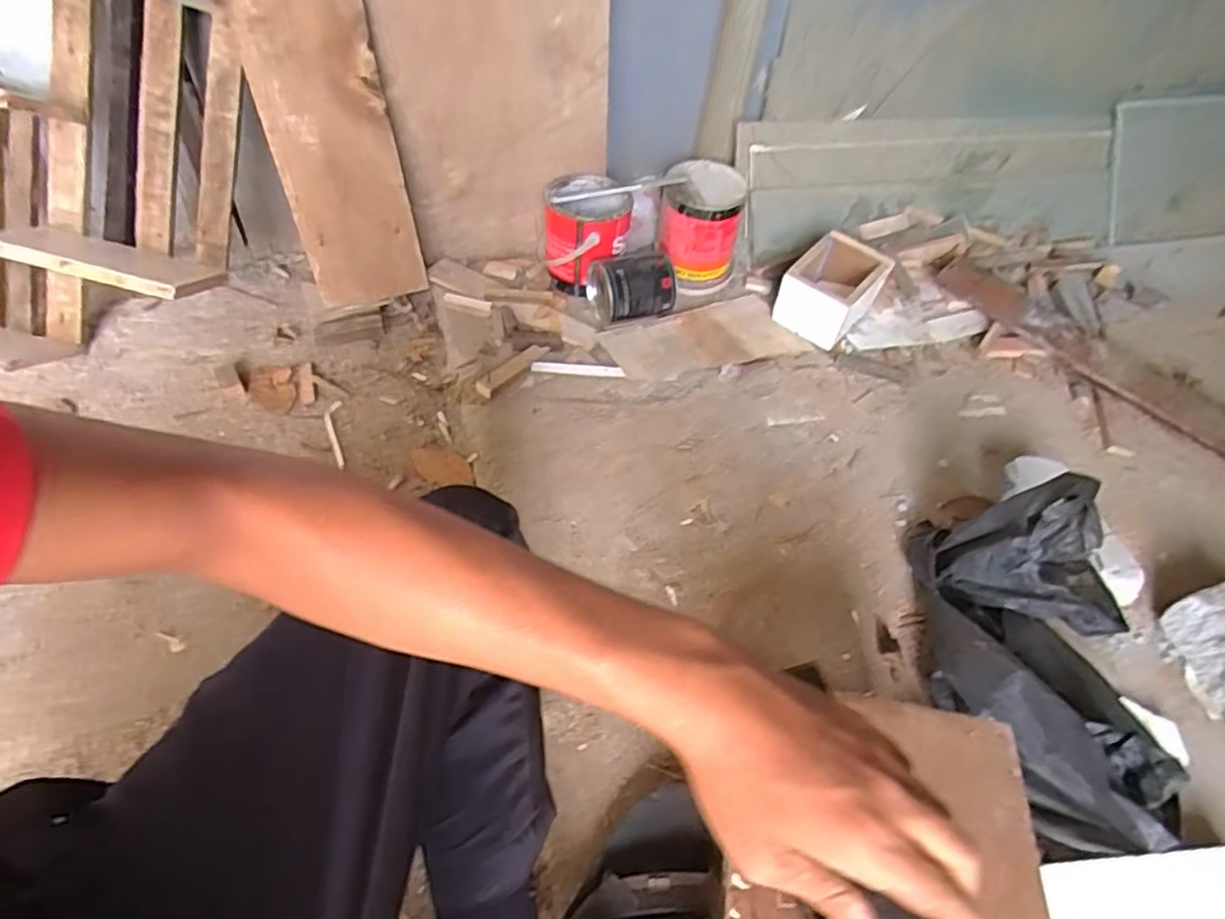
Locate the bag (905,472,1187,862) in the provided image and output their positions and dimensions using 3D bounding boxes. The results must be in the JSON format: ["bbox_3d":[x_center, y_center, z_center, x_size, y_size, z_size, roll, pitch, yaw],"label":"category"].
[{"bbox_3d":[0.467,0.205,0.736,0.176,0.198,0.374,10,50,1],"label":"bag"}]

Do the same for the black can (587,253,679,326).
[{"bbox_3d":[0.036,-0.296,1.160,0.138,0.092,0.093,-10,52,-13],"label":"black can"}]

